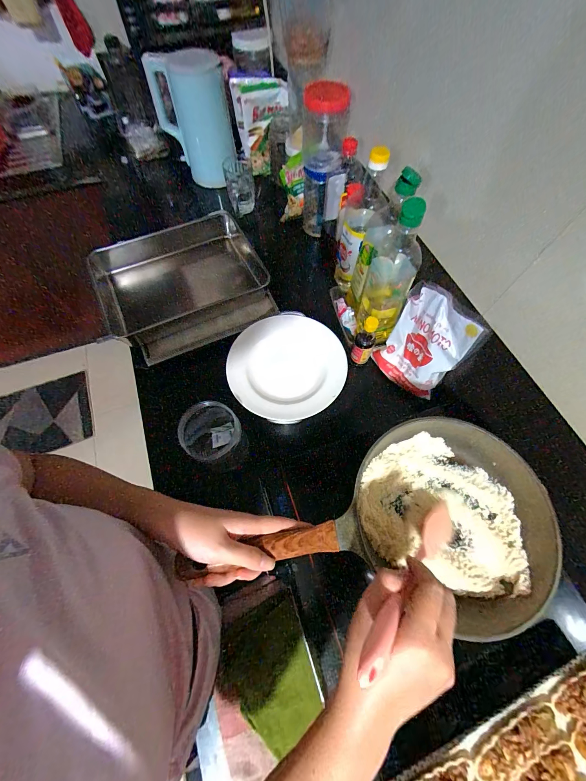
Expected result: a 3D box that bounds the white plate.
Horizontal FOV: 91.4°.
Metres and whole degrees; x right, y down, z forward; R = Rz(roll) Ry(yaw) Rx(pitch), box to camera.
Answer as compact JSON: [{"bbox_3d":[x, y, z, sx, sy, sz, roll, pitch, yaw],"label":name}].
[{"bbox_3d":[-0.010,-0.047,0.527,0.202,0.024,0.211,1,65,-2],"label":"white plate"}]

